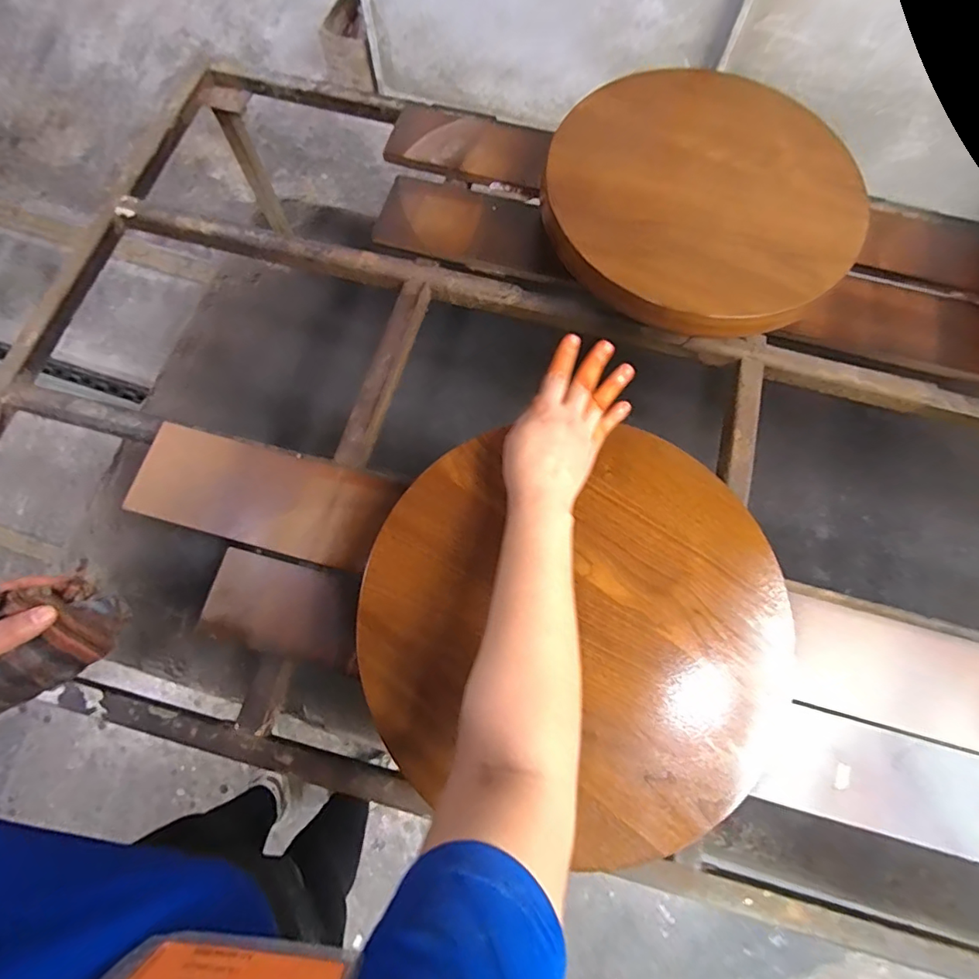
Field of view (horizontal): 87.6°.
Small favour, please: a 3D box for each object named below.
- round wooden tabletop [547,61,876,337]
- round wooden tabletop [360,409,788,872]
[{"bbox_3d":[0.266,-0.381,0.662,0.375,0.046,0.377,0,76,2],"label":"round wooden tabletop"},{"bbox_3d":[0.083,0.127,0.483,0.397,0.028,0.370,0,76,2],"label":"round wooden tabletop"}]

